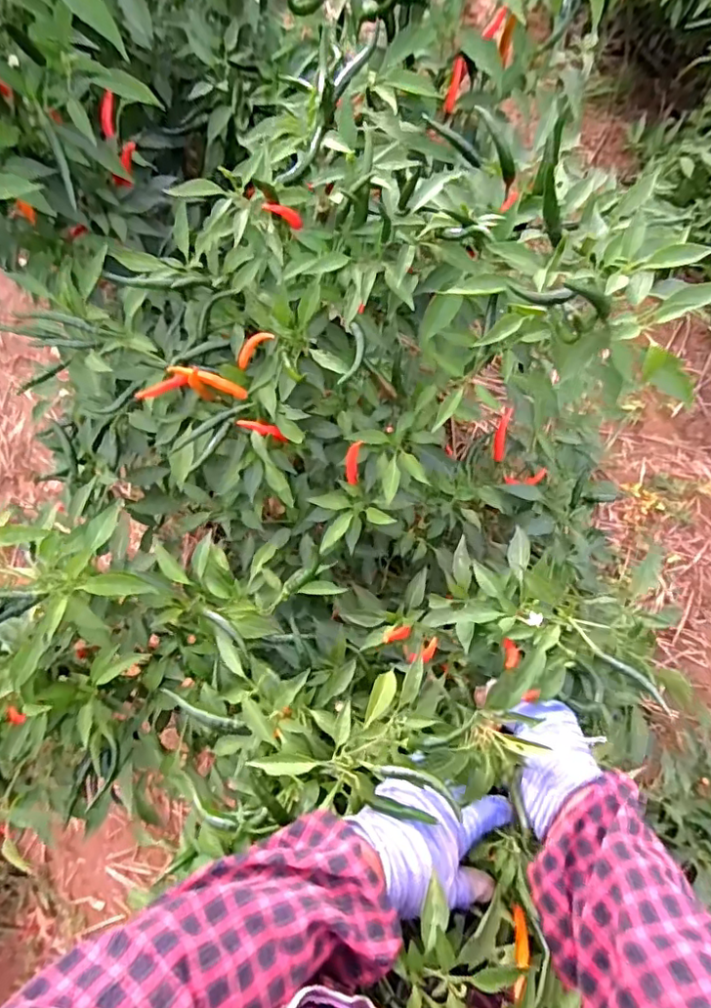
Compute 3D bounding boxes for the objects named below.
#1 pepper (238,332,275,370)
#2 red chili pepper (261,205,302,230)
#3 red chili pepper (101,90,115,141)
[{"bbox_3d":[-0.090,-0.136,0.500,0.041,0.011,0.011,-43,76,25],"label":"pepper"},{"bbox_3d":[-0.060,-0.244,0.480,0.008,0.041,0.010,-23,70,42],"label":"red chili pepper"},{"bbox_3d":[-0.284,-0.447,0.656,0.010,0.014,0.046,16,118,6],"label":"red chili pepper"}]

